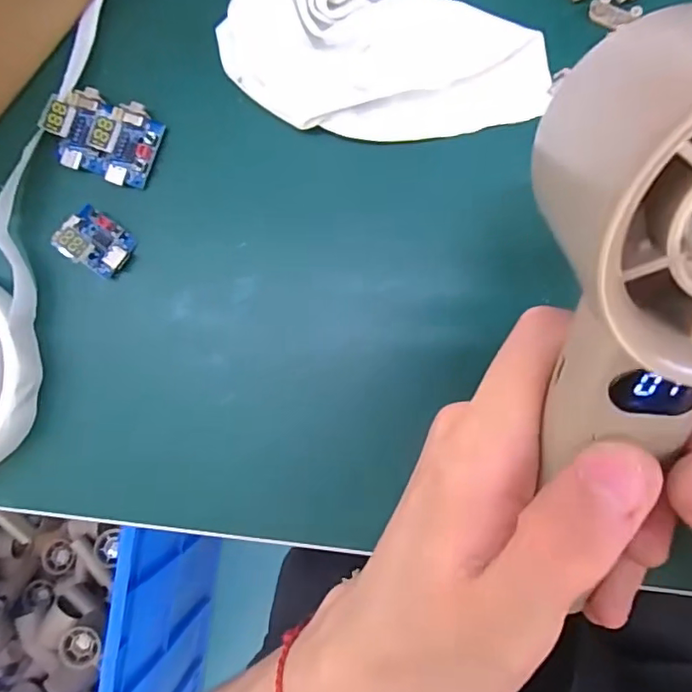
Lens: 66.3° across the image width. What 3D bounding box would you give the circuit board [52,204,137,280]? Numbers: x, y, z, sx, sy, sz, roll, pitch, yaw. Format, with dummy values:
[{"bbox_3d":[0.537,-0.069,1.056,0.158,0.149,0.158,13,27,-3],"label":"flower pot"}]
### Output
[{"bbox_3d":[-0.105,-0.044,0.220,0.027,0.016,0.022,34,91,8],"label":"circuit board"}]

